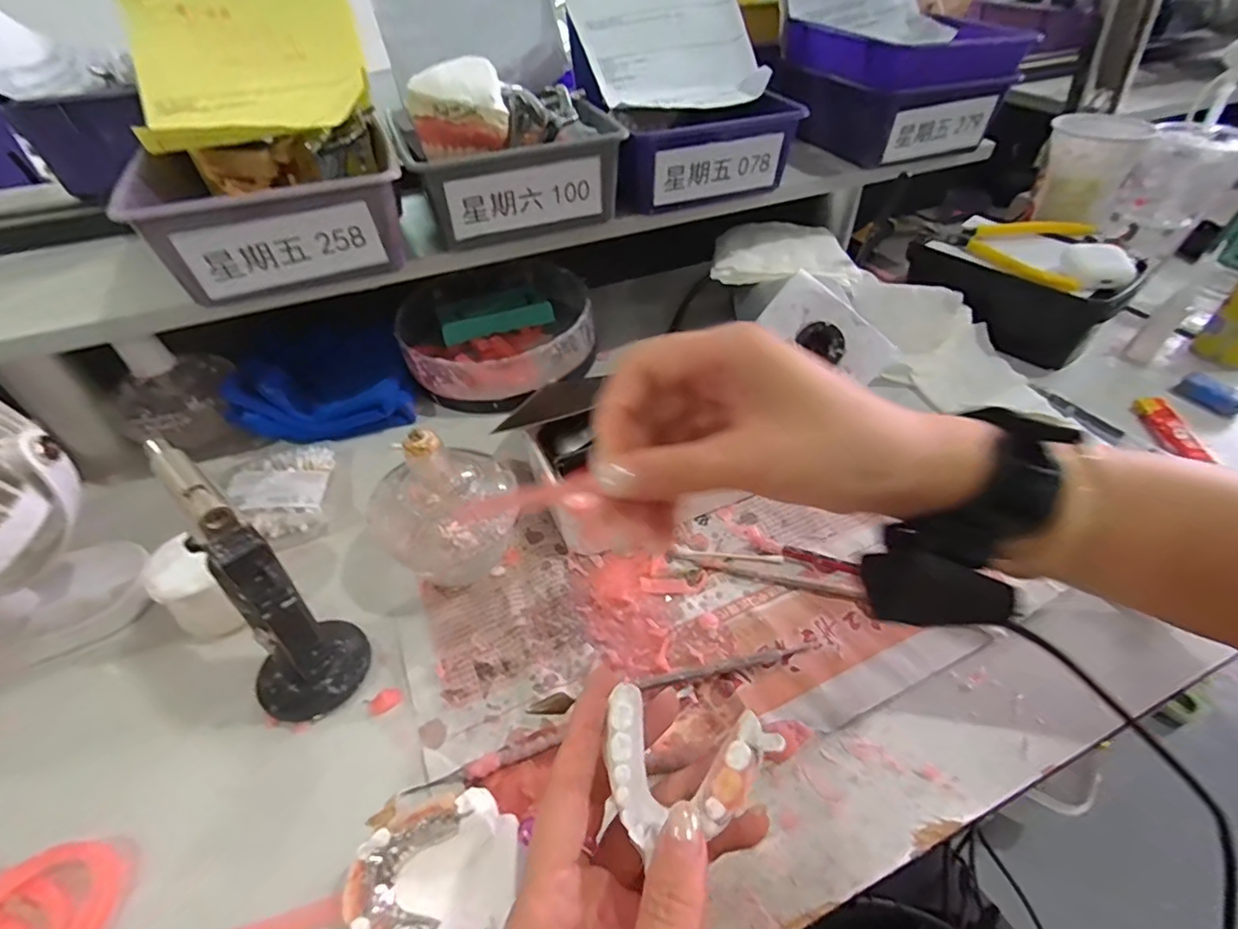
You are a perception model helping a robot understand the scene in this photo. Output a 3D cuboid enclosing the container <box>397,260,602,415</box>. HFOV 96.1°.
[{"bbox_3d":[-0.117,-0.132,0.541,0.177,0.049,0.193,-1,47,1],"label":"container"}]

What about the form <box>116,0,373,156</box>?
[{"bbox_3d":[-0.264,-0.307,0.385,0.151,0.145,0.171,-18,49,-15],"label":"form"}]

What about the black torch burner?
[{"bbox_3d":[-0.186,0.071,0.281,0.069,0.149,0.054,24,52,23],"label":"black torch burner"}]

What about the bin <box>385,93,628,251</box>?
[{"bbox_3d":[-0.075,-0.221,0.426,0.150,0.061,0.120,-14,48,-11],"label":"bin"}]

